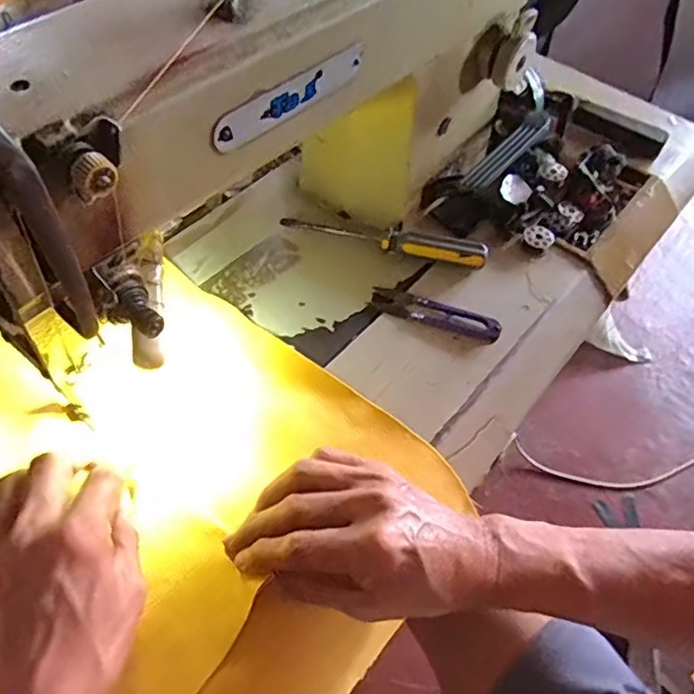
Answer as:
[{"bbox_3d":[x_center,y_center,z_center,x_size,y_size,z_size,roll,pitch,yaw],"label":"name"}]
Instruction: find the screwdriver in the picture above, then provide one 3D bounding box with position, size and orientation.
[{"bbox_3d":[0.029,-0.088,0.482,0.167,0.020,0.021,15,55,7],"label":"screwdriver"}]

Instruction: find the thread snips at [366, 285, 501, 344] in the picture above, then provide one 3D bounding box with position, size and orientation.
[{"bbox_3d":[0.067,-0.025,0.451,0.099,0.010,0.022,18,55,10],"label":"thread snips"}]

